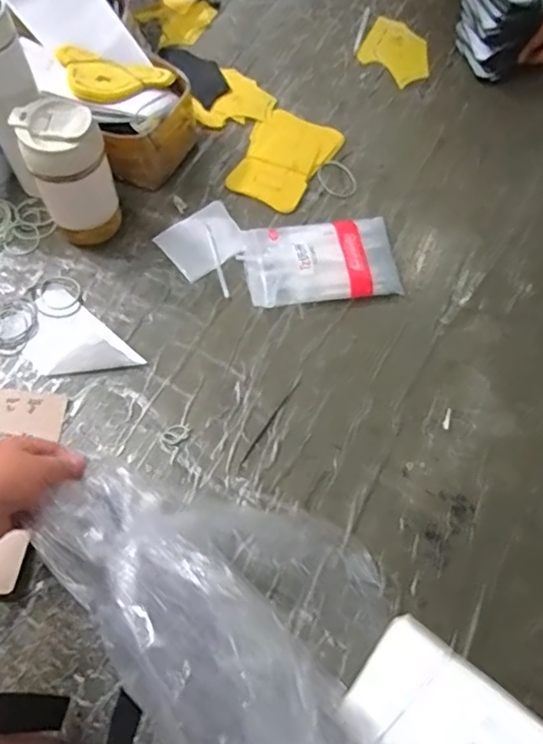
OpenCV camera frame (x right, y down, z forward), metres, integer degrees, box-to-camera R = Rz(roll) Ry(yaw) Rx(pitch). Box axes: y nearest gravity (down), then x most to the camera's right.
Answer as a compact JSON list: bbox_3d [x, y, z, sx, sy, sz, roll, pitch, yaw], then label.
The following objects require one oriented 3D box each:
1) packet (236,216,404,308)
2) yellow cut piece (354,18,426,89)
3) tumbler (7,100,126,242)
[{"bbox_3d":[0.058,-0.133,0.695,0.176,0.025,0.111,-7,65,-5],"label":"packet"},{"bbox_3d":[0.187,-0.479,0.869,0.101,0.004,0.120,-43,74,-15],"label":"yellow cut piece"},{"bbox_3d":[-0.224,-0.217,0.655,0.084,0.161,0.072,-15,66,-9],"label":"tumbler"}]

